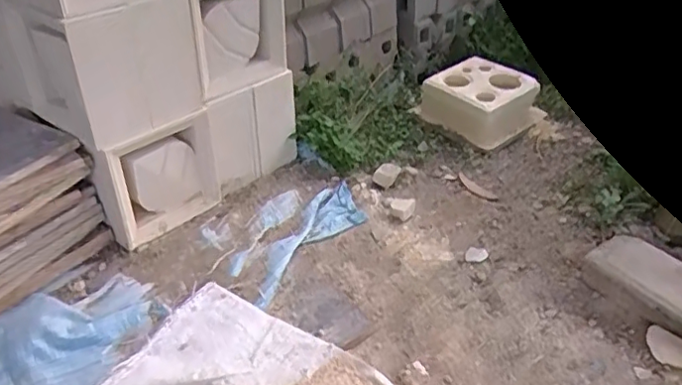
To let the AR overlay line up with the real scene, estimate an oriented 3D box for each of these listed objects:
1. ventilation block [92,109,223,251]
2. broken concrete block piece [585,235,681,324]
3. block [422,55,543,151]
[{"bbox_3d":[-0.316,-0.029,1.069,0.218,0.194,0.078,-31,43,-34],"label":"ventilation block"},{"bbox_3d":[0.468,0.127,0.872,0.091,0.026,0.206,-22,39,-25],"label":"broken concrete block piece"},{"bbox_3d":[0.338,-0.223,1.457,0.223,0.110,0.238,-26,40,-31],"label":"block"}]

